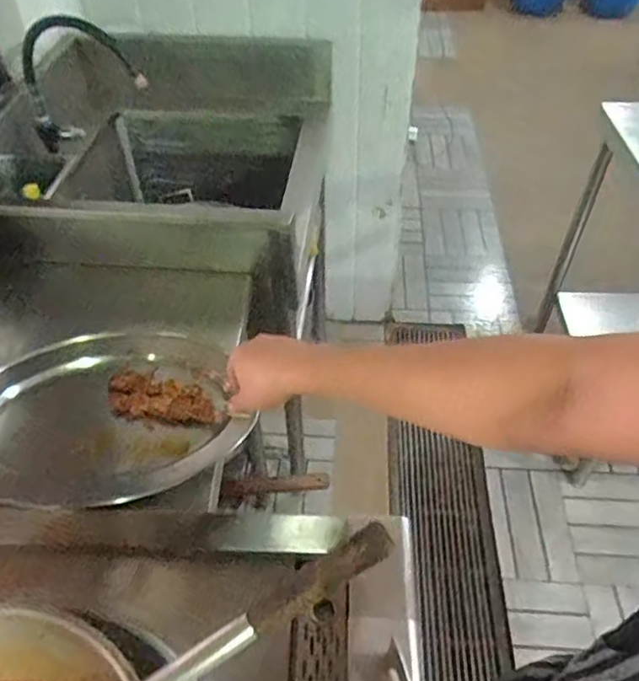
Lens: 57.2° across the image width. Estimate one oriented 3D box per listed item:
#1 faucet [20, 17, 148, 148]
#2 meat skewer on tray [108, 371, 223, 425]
[{"bbox_3d":[-0.428,-0.461,1.065,0.250,0.236,0.040,4,48,6],"label":"faucet"},{"bbox_3d":[-0.202,0.079,0.762,0.150,0.018,0.058,12,49,7],"label":"meat skewer on tray"}]

